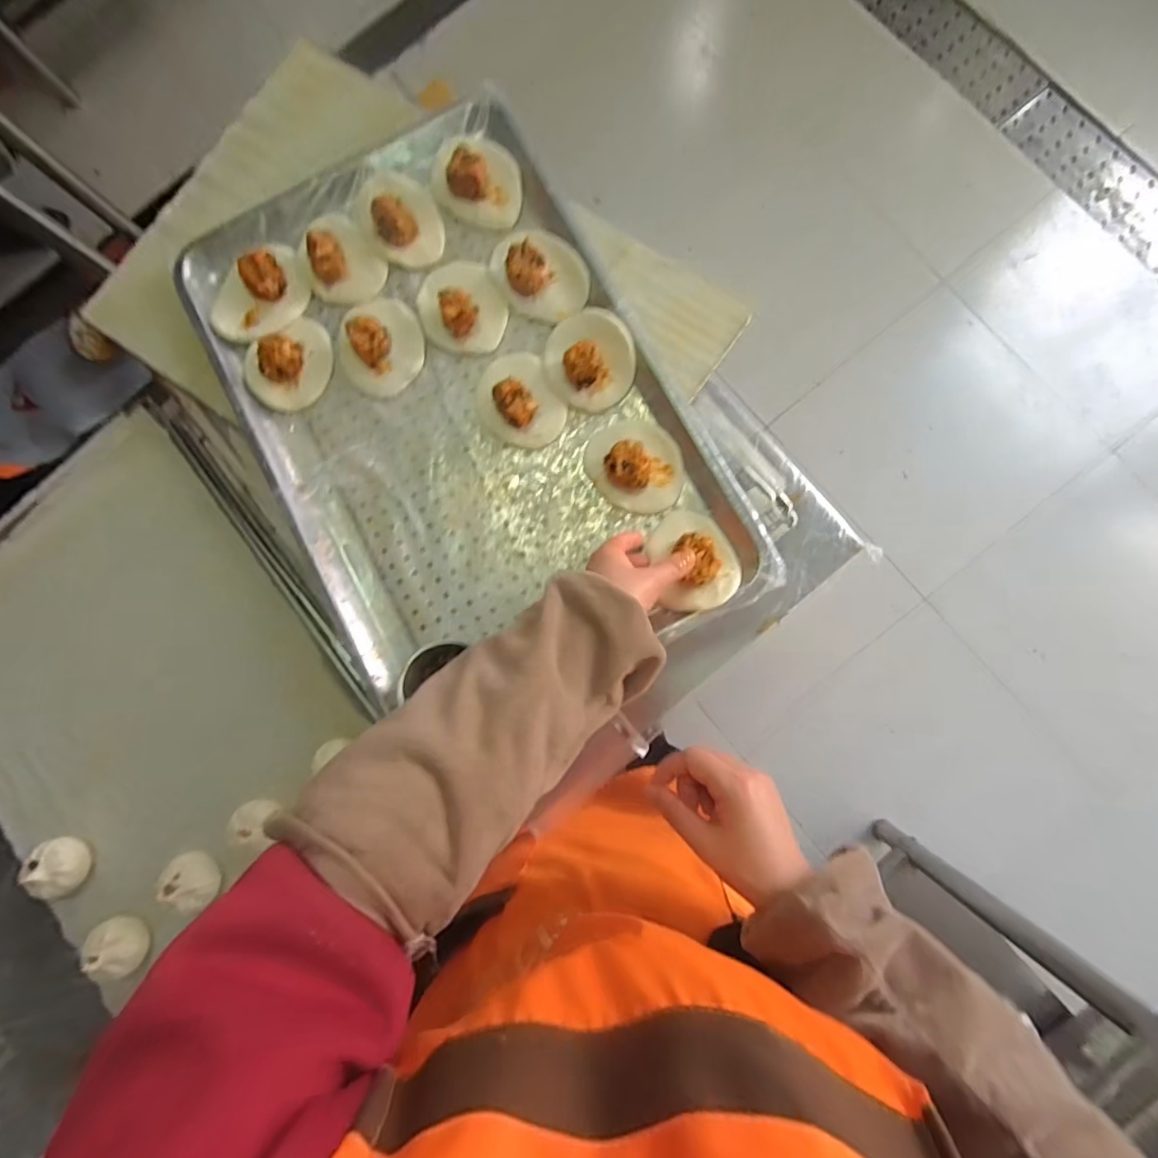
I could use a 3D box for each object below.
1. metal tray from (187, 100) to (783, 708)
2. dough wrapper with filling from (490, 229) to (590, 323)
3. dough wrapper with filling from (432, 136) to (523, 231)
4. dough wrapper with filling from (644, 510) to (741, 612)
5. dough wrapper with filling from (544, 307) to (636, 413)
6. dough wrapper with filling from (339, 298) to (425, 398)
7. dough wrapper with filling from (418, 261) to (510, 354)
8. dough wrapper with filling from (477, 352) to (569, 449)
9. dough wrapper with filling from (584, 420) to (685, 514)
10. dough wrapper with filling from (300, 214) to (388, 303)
[{"bbox_3d":[-0.117,-0.158,0.511,0.395,0.034,0.579,-30,83,0],"label":"metal tray"},{"bbox_3d":[-0.040,-0.307,0.517,0.078,0.034,0.093,-30,83,0],"label":"dough wrapper with filling"},{"bbox_3d":[-0.105,-0.406,0.525,0.097,0.036,0.078,17,86,5],"label":"dough wrapper with filling"},{"bbox_3d":[0.105,-0.020,0.480,0.074,0.030,0.094,-19,83,1],"label":"dough wrapper with filling"},{"bbox_3d":[0.009,-0.215,0.502,0.092,0.032,0.085,0,84,3],"label":"dough wrapper with filling"},{"bbox_3d":[-0.200,-0.236,0.517,0.085,0.031,0.087,0,84,3],"label":"dough wrapper with filling"},{"bbox_3d":[-0.118,-0.274,0.515,0.079,0.034,0.097,-31,83,0],"label":"dough wrapper with filling"},{"bbox_3d":[-0.060,-0.177,0.504,0.074,0.031,0.097,-28,83,0],"label":"dough wrapper with filling"},{"bbox_3d":[0.055,-0.111,0.494,0.082,0.031,0.098,-32,83,0],"label":"dough wrapper with filling"},{"bbox_3d":[-0.247,-0.326,0.527,0.074,0.036,0.088,-40,83,-1],"label":"dough wrapper with filling"}]

